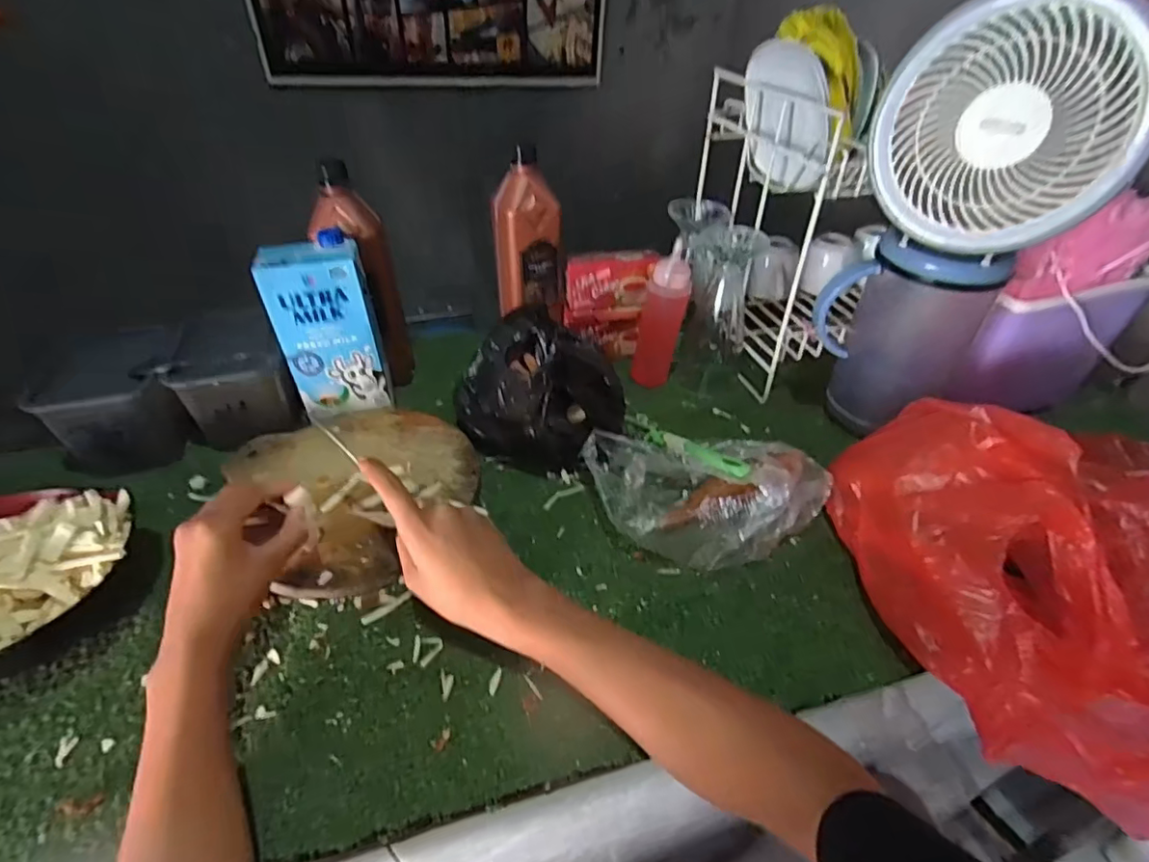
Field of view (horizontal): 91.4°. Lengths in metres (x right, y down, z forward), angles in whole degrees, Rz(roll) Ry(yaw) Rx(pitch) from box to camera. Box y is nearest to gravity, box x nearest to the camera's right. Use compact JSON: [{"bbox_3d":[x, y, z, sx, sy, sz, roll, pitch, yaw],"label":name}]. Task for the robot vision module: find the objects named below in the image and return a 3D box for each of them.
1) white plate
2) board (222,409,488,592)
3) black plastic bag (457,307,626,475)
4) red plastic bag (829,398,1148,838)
[{"bbox_3d":[0.227,-0.338,0.605,0.012,0.135,0.153,-22,83,-9],"label":"white plate"},{"bbox_3d":[-0.216,0.045,0.578,0.209,0.023,0.252,-27,47,-30],"label":"board"},{"bbox_3d":[-0.038,-0.041,0.575,0.165,0.144,0.095,14,41,14],"label":"black plastic bag"},{"bbox_3d":[0.363,0.106,0.425,0.223,0.137,0.302,2,39,0],"label":"red plastic bag"}]

